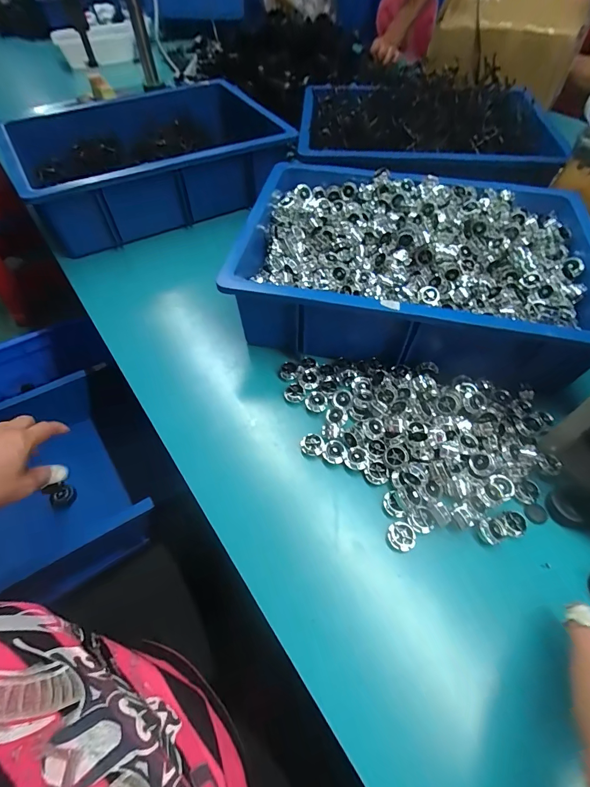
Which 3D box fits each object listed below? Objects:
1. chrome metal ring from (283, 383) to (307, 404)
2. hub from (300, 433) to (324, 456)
[{"bbox_3d":[0.000,-0.001,0.429,0.024,0.004,0.025,-4,68,10],"label":"chrome metal ring"},{"bbox_3d":[0.018,0.056,0.395,0.025,0.011,0.023,0,57,0],"label":"hub"}]

